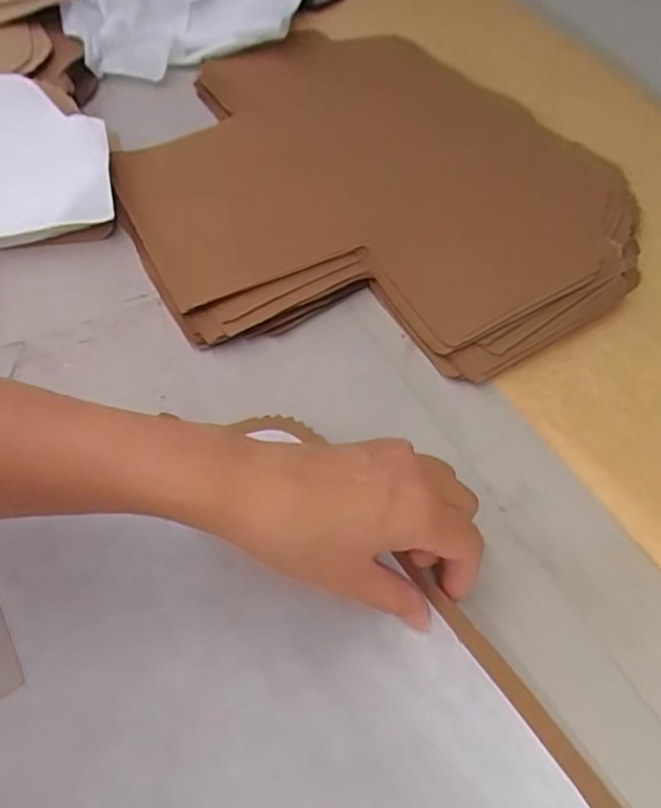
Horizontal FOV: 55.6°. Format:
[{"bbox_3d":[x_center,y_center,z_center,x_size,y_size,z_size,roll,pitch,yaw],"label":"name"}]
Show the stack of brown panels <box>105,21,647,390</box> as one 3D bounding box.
[{"bbox_3d":[0.005,-0.181,0.505,0.320,0.028,0.433,-26,57,-15],"label":"stack of brown panels"}]

